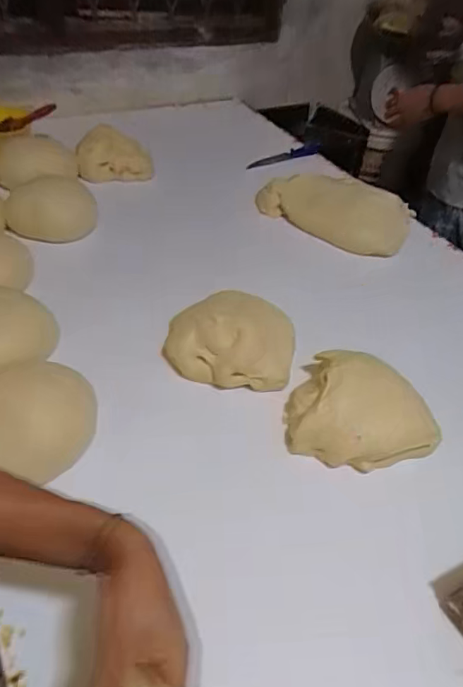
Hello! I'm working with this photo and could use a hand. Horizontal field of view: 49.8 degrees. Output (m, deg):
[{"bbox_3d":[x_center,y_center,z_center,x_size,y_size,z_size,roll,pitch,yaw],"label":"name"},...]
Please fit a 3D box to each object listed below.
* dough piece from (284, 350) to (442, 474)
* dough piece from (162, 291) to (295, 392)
[{"bbox_3d":[0.180,0.090,0.673,0.199,0.067,0.158,18,45,11],"label":"dough piece"},{"bbox_3d":[0.001,-0.016,0.759,0.185,0.068,0.159,11,44,4],"label":"dough piece"}]

